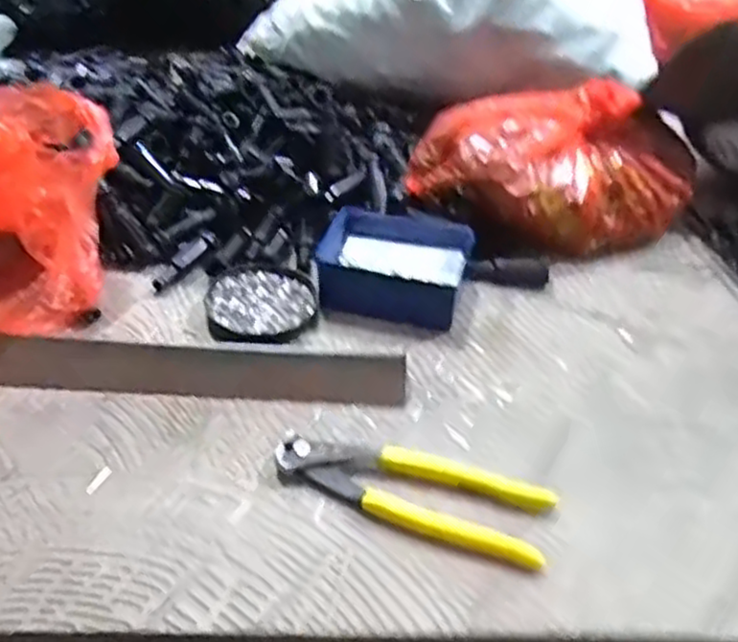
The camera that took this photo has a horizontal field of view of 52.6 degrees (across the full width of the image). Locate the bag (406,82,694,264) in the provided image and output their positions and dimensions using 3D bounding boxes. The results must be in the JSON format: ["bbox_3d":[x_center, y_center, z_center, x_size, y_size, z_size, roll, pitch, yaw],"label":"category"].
[{"bbox_3d":[0.165,-0.141,0.665,0.270,0.095,0.156,-9,42,-13],"label":"bag"}]

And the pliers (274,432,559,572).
[{"bbox_3d":[0.026,0.095,0.441,0.161,0.015,0.051,14,42,14],"label":"pliers"}]

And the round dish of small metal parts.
[{"bbox_3d":[-0.081,-0.011,0.573,0.082,0.014,0.087,1,41,-1],"label":"round dish of small metal parts"}]

